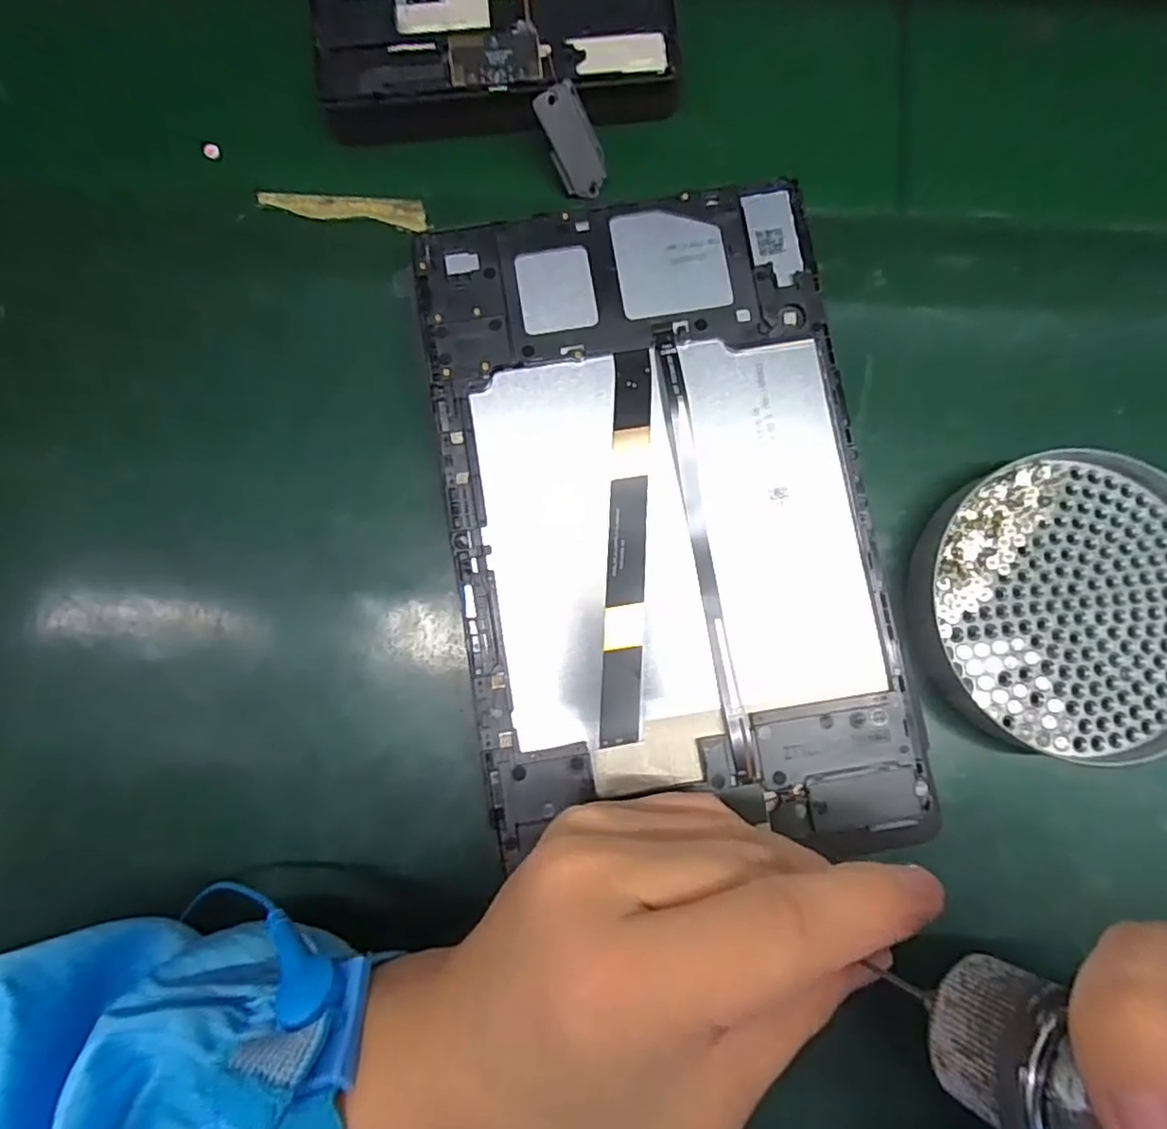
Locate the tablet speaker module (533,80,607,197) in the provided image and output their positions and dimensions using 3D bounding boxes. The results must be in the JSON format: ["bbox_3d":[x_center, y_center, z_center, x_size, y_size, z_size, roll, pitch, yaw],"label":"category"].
[{"bbox_3d":[-0.005,-0.175,0.263,0.020,0.004,0.041,-35,125,-4],"label":"tablet speaker module"}]

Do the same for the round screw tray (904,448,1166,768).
[{"bbox_3d":[0.182,0.014,0.239,0.116,0.018,0.112,0,83,0],"label":"round screw tray"}]

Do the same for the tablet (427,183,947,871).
[{"bbox_3d":[0.028,-0.019,0.226,0.147,0.008,0.232,-9,83,-1],"label":"tablet"}]

